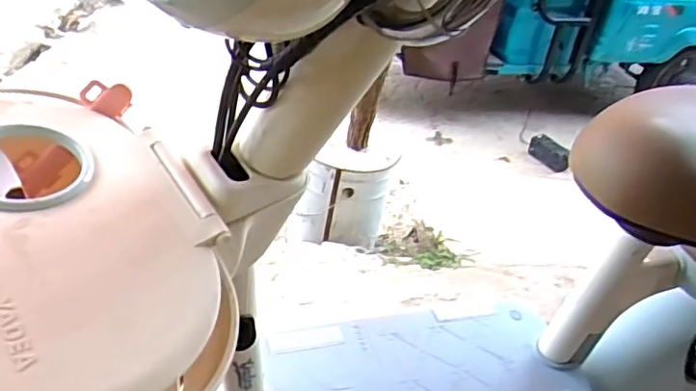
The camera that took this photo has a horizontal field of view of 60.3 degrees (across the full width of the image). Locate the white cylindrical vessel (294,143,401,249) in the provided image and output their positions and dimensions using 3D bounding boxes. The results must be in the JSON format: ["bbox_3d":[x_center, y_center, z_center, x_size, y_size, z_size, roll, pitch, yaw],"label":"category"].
[{"bbox_3d":[-0.008,-0.006,1.672,0.220,0.239,0.208,5,33,-4],"label":"white cylindrical vessel"}]

